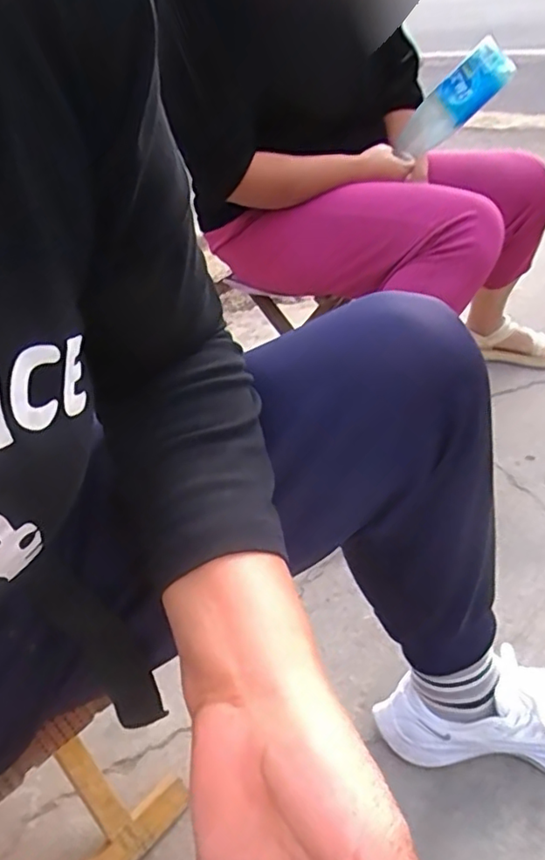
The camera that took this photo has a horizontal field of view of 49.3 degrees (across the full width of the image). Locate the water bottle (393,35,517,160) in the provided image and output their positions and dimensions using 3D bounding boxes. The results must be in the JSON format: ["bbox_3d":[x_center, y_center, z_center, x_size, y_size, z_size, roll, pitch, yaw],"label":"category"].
[{"bbox_3d":[0.228,-0.426,0.776,0.071,0.059,0.207,-23,2,-24],"label":"water bottle"}]

